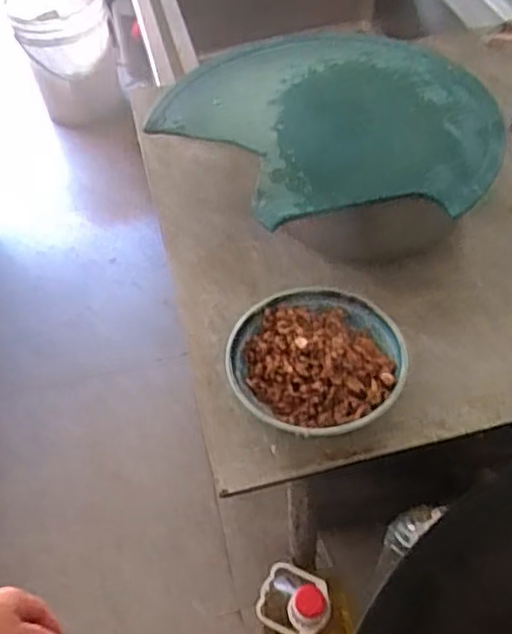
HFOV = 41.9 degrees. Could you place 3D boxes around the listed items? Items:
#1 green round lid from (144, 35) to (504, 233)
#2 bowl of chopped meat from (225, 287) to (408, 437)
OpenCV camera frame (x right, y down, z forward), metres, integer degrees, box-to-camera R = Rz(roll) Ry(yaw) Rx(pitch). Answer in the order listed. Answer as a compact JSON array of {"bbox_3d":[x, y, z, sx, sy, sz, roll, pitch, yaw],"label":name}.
[{"bbox_3d":[0.077,-0.193,0.641,0.263,0.019,0.312,-31,56,-19],"label":"green round lid"},{"bbox_3d":[0.051,0.042,0.573,0.140,0.059,0.136,-2,51,3],"label":"bowl of chopped meat"}]

